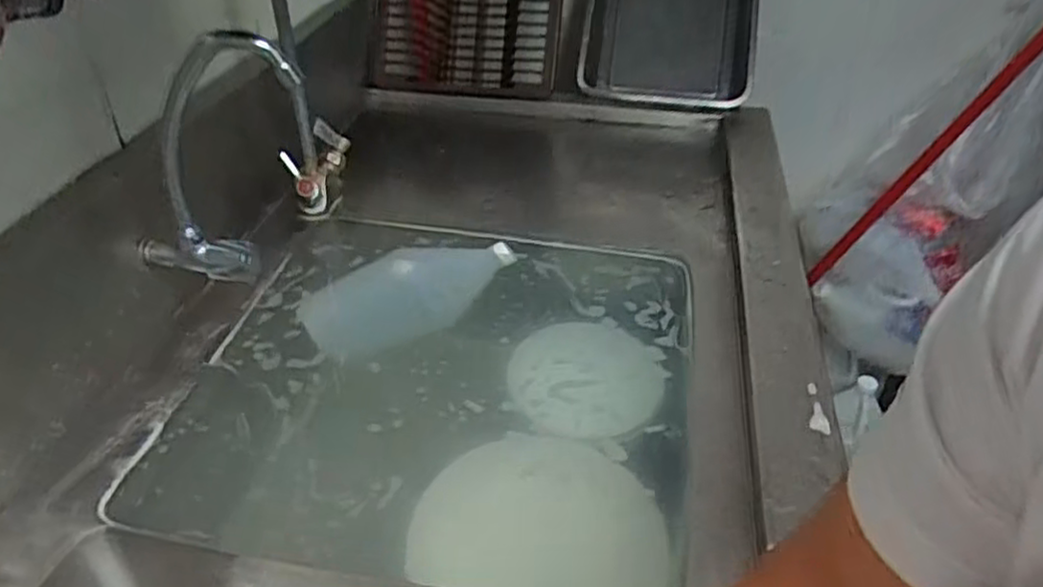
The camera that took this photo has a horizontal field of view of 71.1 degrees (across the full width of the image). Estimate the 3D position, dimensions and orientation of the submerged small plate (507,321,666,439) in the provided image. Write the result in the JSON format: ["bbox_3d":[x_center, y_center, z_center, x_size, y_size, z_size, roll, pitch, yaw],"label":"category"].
[{"bbox_3d":[0.066,0.084,0.764,0.155,0.026,0.158,2,36,-2],"label":"submerged small plate"}]

